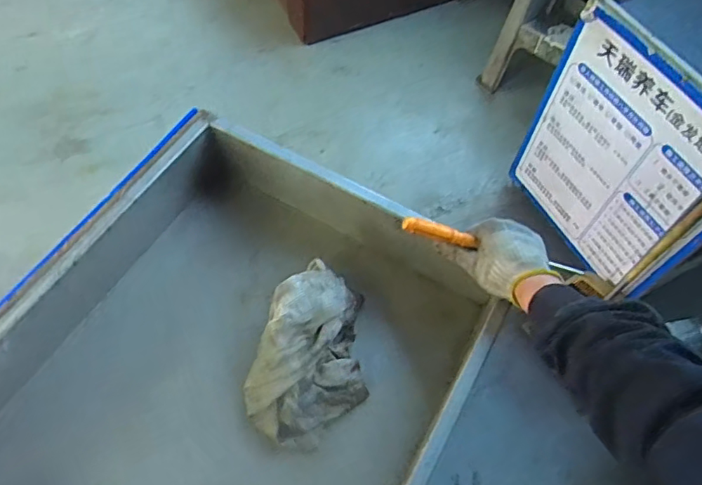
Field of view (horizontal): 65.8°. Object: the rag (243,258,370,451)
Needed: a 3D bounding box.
[{"bbox_3d":[-0.048,0.145,0.734,0.144,0.084,0.235,18,61,6],"label":"rag"}]

